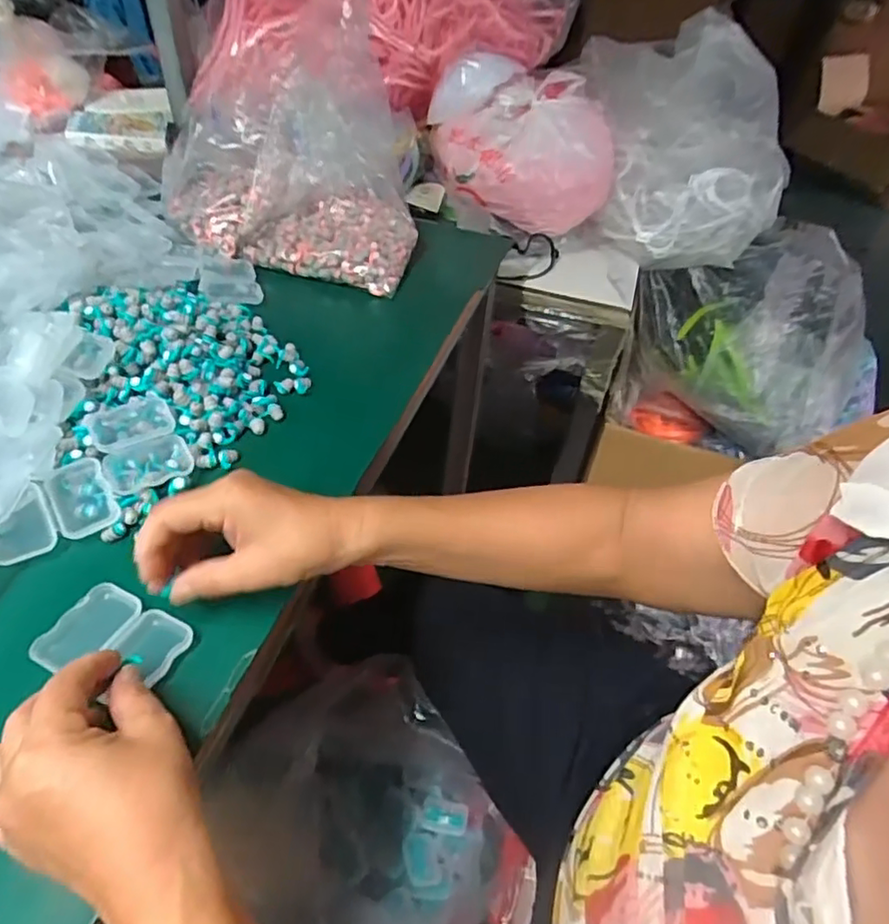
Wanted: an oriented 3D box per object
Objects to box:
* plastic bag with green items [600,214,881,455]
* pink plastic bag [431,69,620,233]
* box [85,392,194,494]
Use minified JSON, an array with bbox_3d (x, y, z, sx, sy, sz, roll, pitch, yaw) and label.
[{"bbox_3d":[0.472,-0.167,0.907,0.376,0.290,0.199,16,46,10],"label":"plastic bag with green items"},{"bbox_3d":[0.122,-0.444,0.842,0.240,0.156,0.169,-21,51,-24],"label":"pink plastic bag"},{"bbox_3d":[-0.227,-0.013,0.442,0.056,0.028,0.080,-23,52,-26],"label":"box"}]

